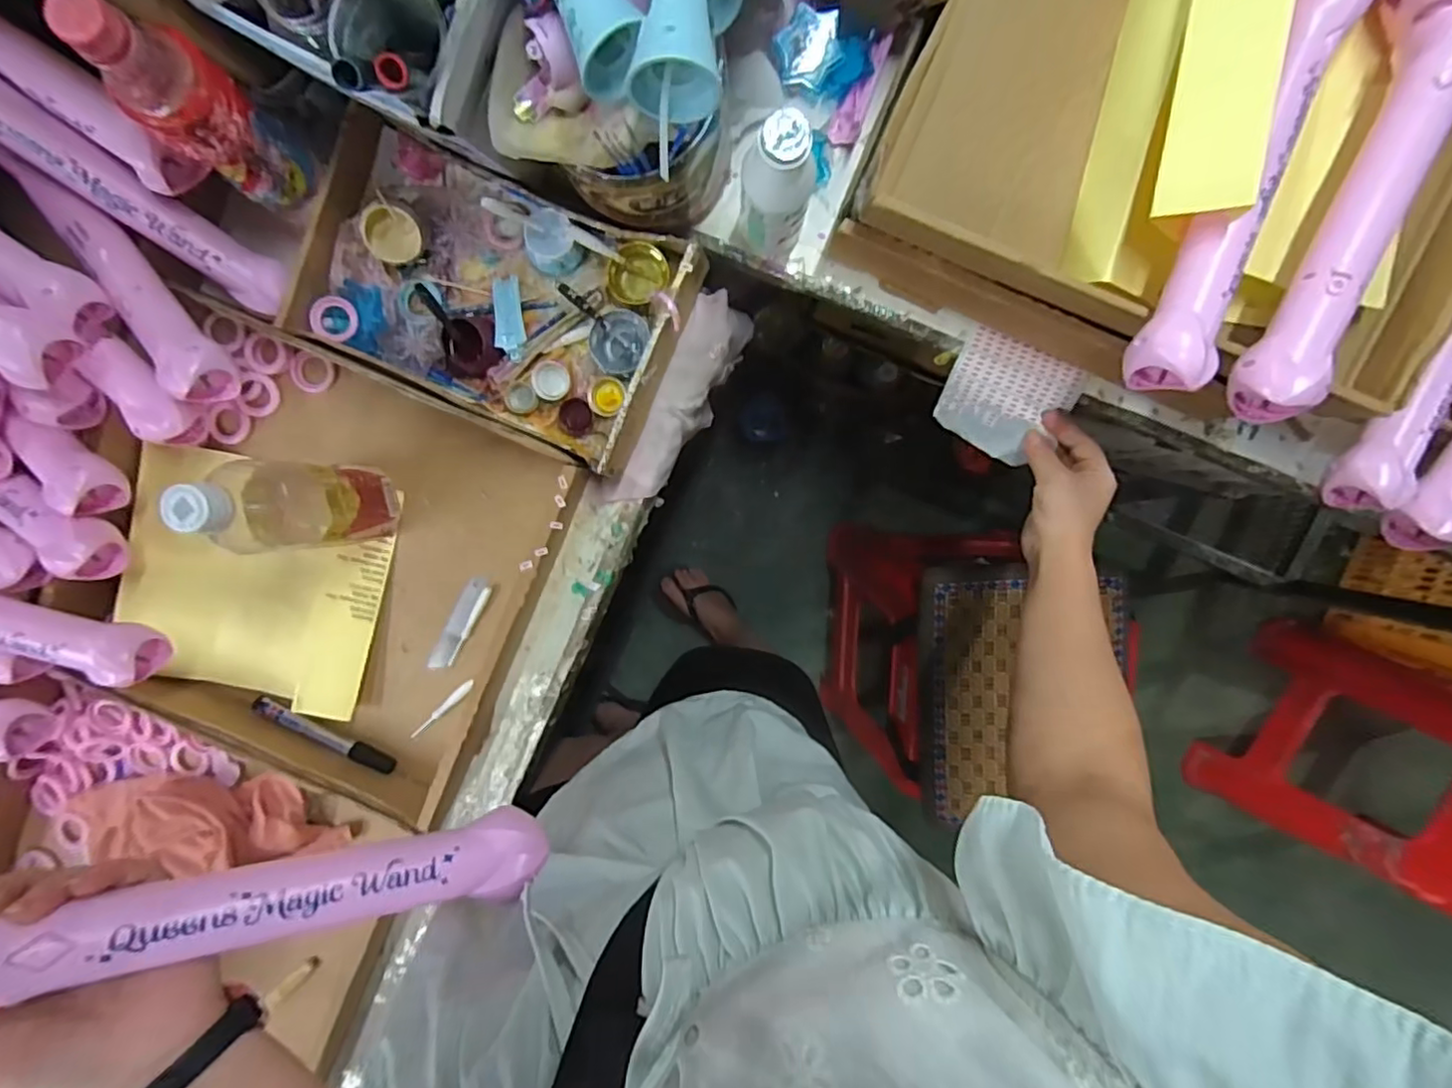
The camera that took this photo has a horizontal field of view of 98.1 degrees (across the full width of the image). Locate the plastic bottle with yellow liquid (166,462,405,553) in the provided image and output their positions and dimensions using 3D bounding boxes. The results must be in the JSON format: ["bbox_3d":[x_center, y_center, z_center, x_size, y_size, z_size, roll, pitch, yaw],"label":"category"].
[{"bbox_3d":[-0.324,-0.028,0.464,0.067,0.177,0.063,-3,96,3],"label":"plastic bottle with yellow liquid"}]

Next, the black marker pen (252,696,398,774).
[{"bbox_3d":[-0.368,0.175,0.576,0.133,0.019,0.021,30,97,-1],"label":"black marker pen"}]

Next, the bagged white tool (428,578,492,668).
[{"bbox_3d":[-0.239,0.074,0.569,0.024,0.004,0.090,28,97,-1],"label":"bagged white tool"}]

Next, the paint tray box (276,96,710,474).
[{"bbox_3d":[-0.189,-0.200,0.517,0.296,0.048,0.188,23,97,0],"label":"paint tray box"}]

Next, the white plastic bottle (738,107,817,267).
[{"bbox_3d":[0.038,-0.256,0.448,0.049,0.139,0.061,31,97,-1],"label":"white plastic bottle"}]

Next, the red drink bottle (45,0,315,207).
[{"bbox_3d":[-0.336,-0.274,0.402,0.047,0.158,0.064,37,96,-2],"label":"red drink bottle"}]

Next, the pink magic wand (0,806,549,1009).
[{"bbox_3d":[-0.268,0.177,0.292,0.354,0.051,0.085,3,98,-32],"label":"pink magic wand"}]

